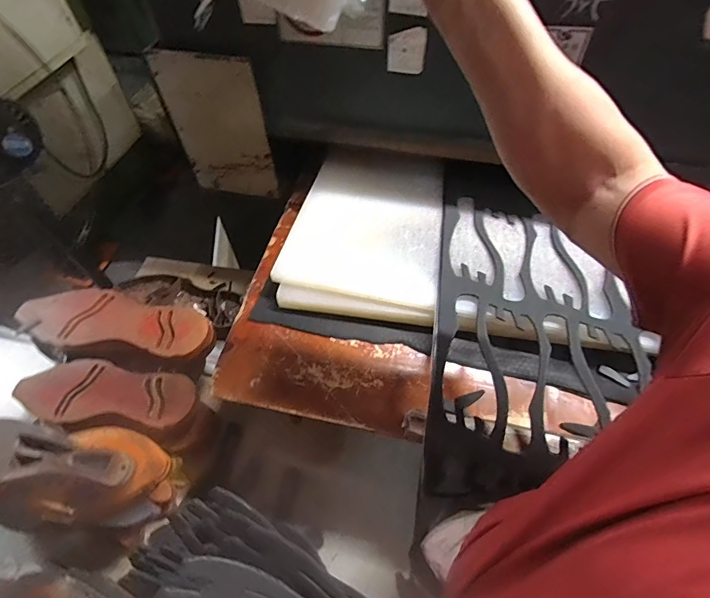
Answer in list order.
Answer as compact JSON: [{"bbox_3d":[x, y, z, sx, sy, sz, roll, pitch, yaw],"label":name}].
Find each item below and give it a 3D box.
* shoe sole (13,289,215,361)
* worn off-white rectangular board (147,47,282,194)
[{"bbox_3d":[-0.395,0.039,0.676,0.323,0.019,0.112,13,58,11],"label":"shoe sole"},{"bbox_3d":[-0.239,-0.293,0.728,0.182,0.271,0.018,8,56,9],"label":"worn off-white rectangular board"}]

